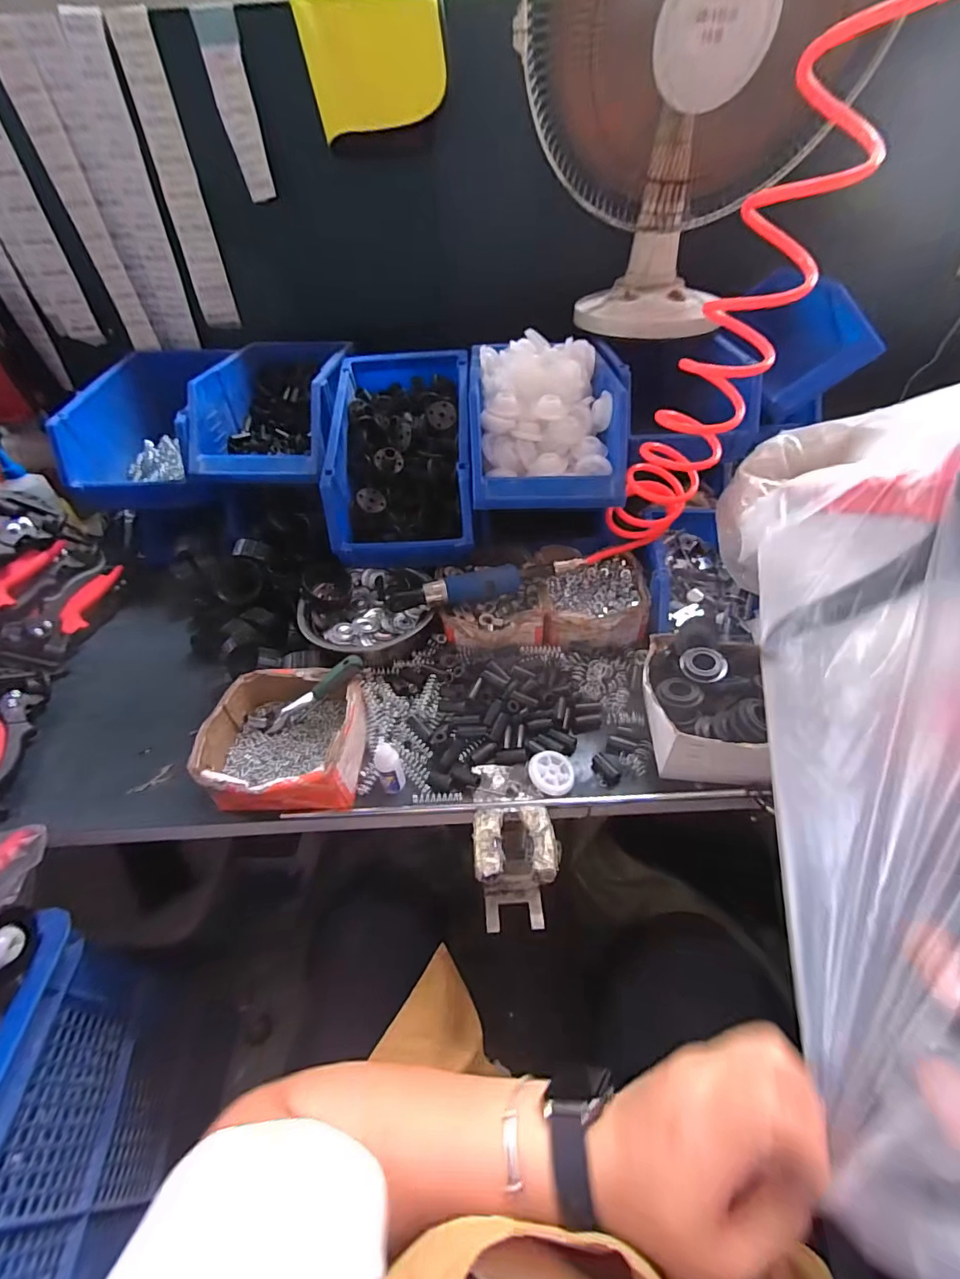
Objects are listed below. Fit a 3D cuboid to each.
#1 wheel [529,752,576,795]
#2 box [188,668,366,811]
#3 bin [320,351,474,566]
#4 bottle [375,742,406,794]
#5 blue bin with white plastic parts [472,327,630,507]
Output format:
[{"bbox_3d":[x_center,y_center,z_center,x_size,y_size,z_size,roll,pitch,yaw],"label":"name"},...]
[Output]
[{"bbox_3d":[0.077,0.142,0.506,0.048,0.013,0.046,-2,43,1],"label":"wheel"},{"bbox_3d":[-0.211,0.107,0.527,0.156,0.069,0.164,-3,43,0],"label":"box"},{"bbox_3d":[-0.118,-0.288,0.725,0.200,0.150,0.368,0,64,-5],"label":"bin"},{"bbox_3d":[-0.095,0.137,0.500,0.025,0.066,0.021,-19,46,-17],"label":"bottle"},{"bbox_3d":[0.091,-0.308,0.663,0.210,0.133,0.261,-1,43,2],"label":"blue bin with white plastic parts"}]

